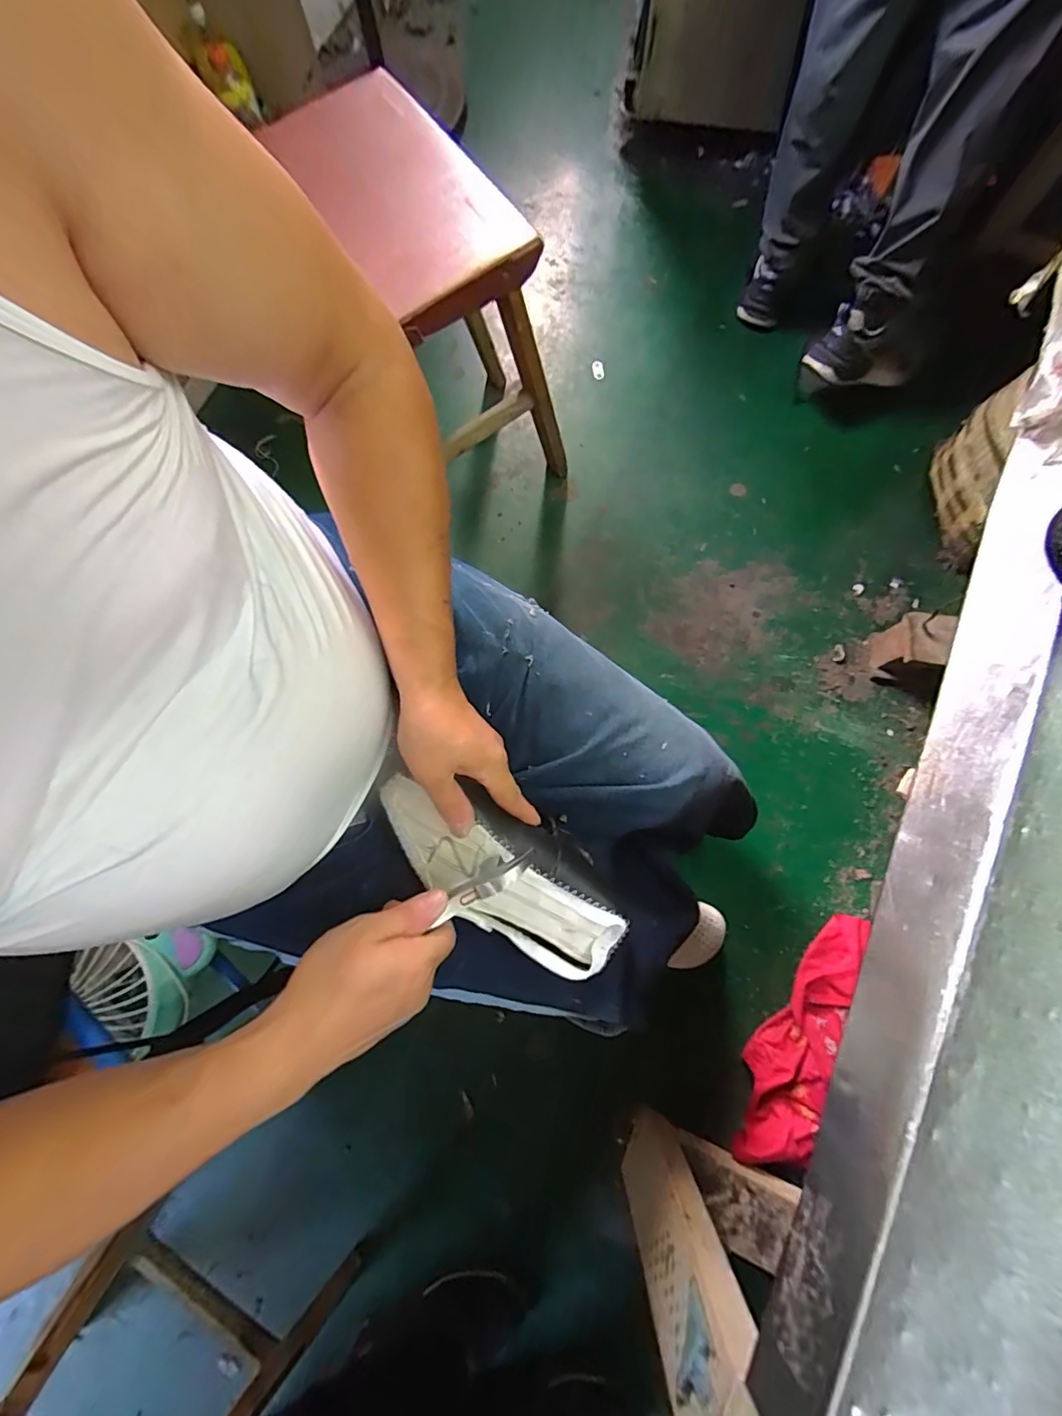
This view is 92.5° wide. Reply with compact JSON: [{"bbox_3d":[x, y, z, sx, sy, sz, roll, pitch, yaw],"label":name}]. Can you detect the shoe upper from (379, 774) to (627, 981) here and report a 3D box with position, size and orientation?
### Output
[{"bbox_3d":[-0.028,0.129,0.409,0.214,0.066,0.094,31,79,4],"label":"shoe upper"}]

